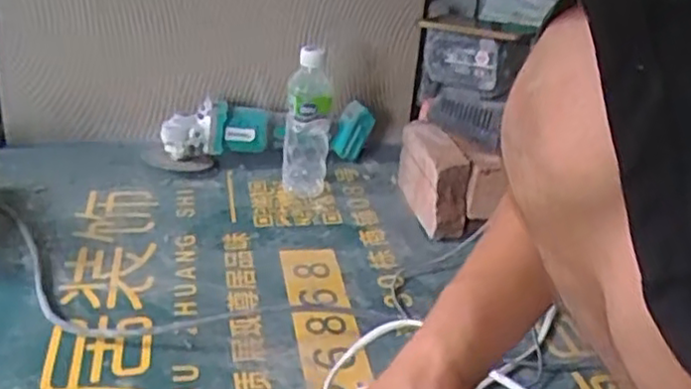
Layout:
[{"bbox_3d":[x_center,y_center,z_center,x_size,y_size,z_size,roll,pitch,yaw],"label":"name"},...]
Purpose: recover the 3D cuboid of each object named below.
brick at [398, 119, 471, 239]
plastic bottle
[{"bbox_3d":[0.114,-0.025,0.934,0.050,0.115,0.148,-2,30,-15],"label":"brick"},{"bbox_3d":[-0.050,-0.095,0.939,0.060,0.197,0.058,6,29,-2],"label":"plastic bottle"}]

